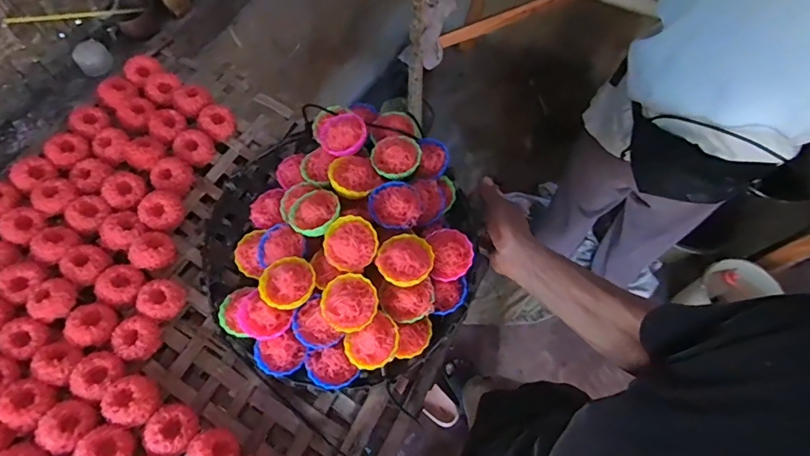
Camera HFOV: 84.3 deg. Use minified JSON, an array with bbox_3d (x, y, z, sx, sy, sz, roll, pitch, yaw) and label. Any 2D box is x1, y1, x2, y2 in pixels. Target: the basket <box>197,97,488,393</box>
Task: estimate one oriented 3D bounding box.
[{"bbox_3d":[-0.085,0.004,0.552,0.325,0.096,0.345,1,62,-2],"label":"basket"}]

